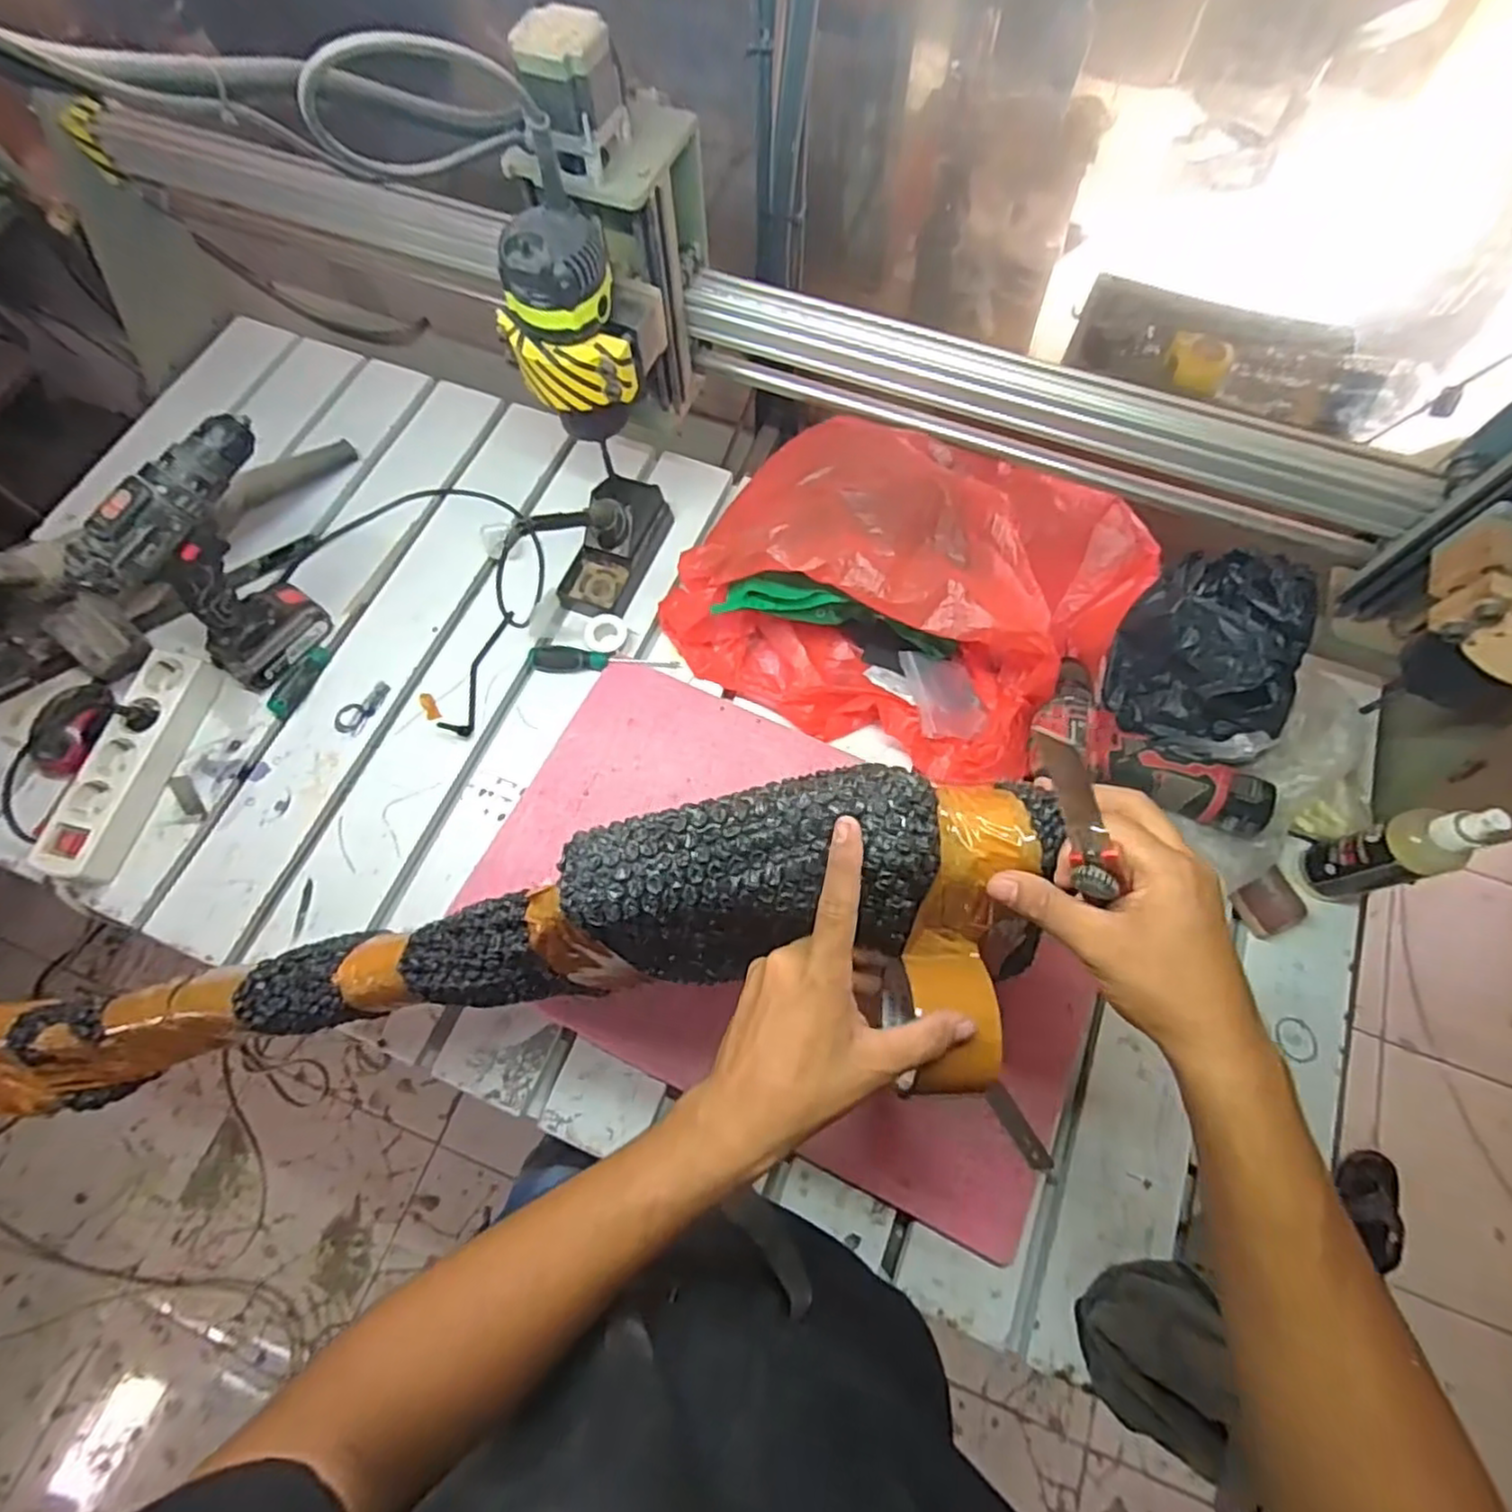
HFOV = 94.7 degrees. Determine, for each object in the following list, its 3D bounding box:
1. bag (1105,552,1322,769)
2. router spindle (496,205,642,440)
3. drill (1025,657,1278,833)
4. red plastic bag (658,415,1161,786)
[{"bbox_3d":[0.405,-0.085,0.617,0.133,0.117,0.171,-33,72,-11],"label":"bag"},{"bbox_3d":[-0.153,-0.343,0.577,0.103,0.172,0.089,-20,70,-6],"label":"router spindle"},{"bbox_3d":[0.365,-0.010,0.649,0.201,0.061,0.131,20,73,8],"label":"drill"},{"bbox_3d":[0.142,-0.169,0.662,0.419,0.149,0.299,22,73,8],"label":"red plastic bag"}]

